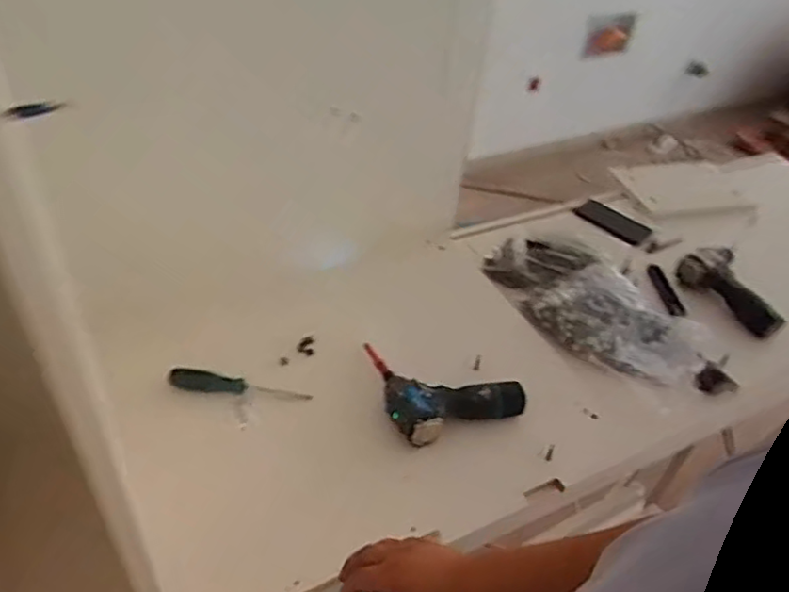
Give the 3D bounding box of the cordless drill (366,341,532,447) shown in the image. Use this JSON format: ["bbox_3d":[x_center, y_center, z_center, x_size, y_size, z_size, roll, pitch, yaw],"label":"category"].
[{"bbox_3d":[0.075,0.125,1.042,0.202,0.053,0.193,-10,45,-18],"label":"cordless drill"}]

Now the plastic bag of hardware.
[{"bbox_3d":[0.381,0.014,1.274,0.254,0.066,0.442,-22,50,-28],"label":"plastic bag of hardware"}]

